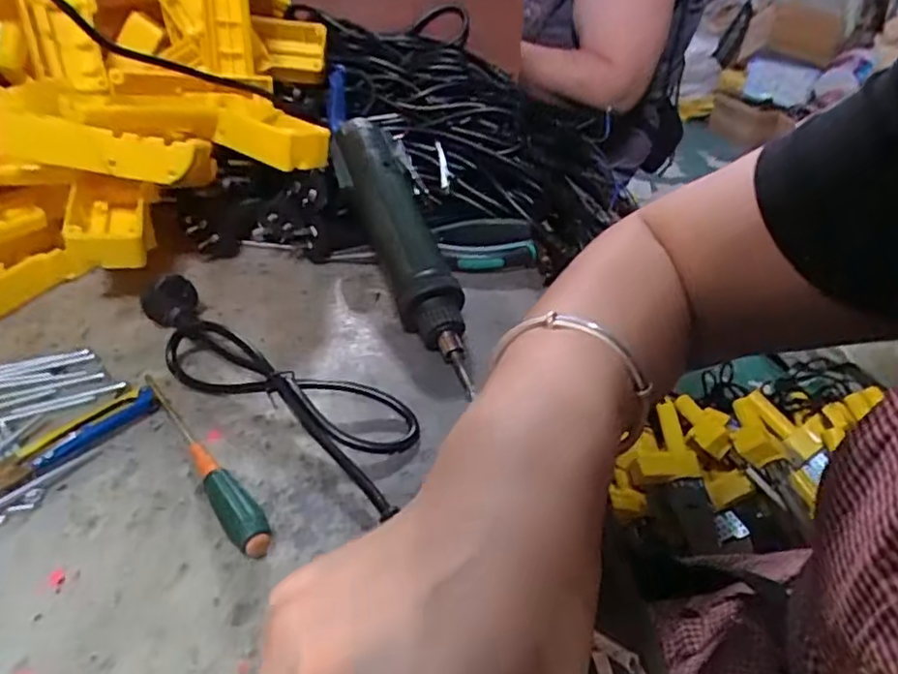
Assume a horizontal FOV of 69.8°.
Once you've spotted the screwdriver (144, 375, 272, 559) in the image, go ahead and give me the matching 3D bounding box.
[{"bbox_3d":[-0.126,0.056,0.322,0.015,0.016,0.147,-23,43,-32],"label":"screwdriver"}]

